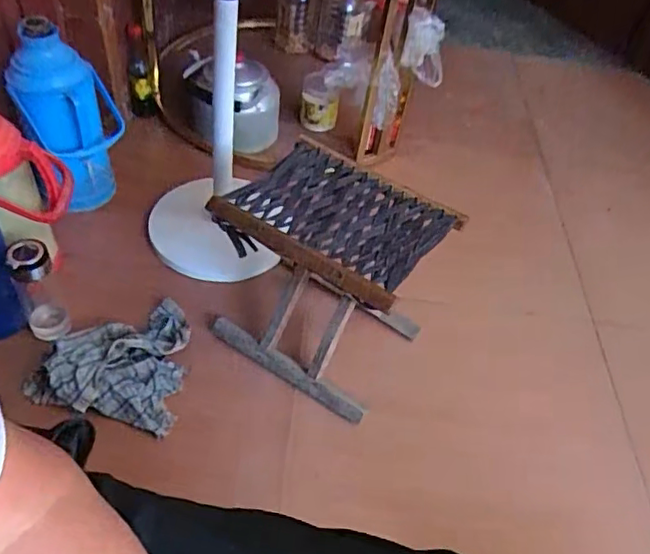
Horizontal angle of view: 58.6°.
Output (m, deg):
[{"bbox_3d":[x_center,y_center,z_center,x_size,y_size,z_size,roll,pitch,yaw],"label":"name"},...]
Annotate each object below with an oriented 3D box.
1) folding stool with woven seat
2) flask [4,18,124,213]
[{"bbox_3d":[0.004,0.007,0.992,0.299,0.335,0.244,28,50,16],"label":"folding stool with woven seat"},{"bbox_3d":[-0.481,-0.284,1.108,0.176,0.366,0.141,-11,51,-18],"label":"flask"}]

